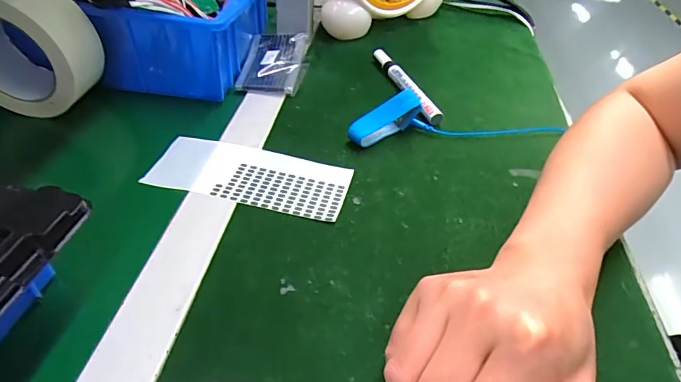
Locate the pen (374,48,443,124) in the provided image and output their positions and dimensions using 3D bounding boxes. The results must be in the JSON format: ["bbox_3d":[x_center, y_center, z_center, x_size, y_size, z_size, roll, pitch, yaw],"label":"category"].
[{"bbox_3d":[0.071,-0.116,0.473,0.020,0.018,0.136,-10,45,-16],"label":"pen"}]

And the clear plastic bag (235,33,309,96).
[{"bbox_3d":[-0.074,-0.144,0.485,0.068,0.023,0.111,4,43,-1],"label":"clear plastic bag"}]

